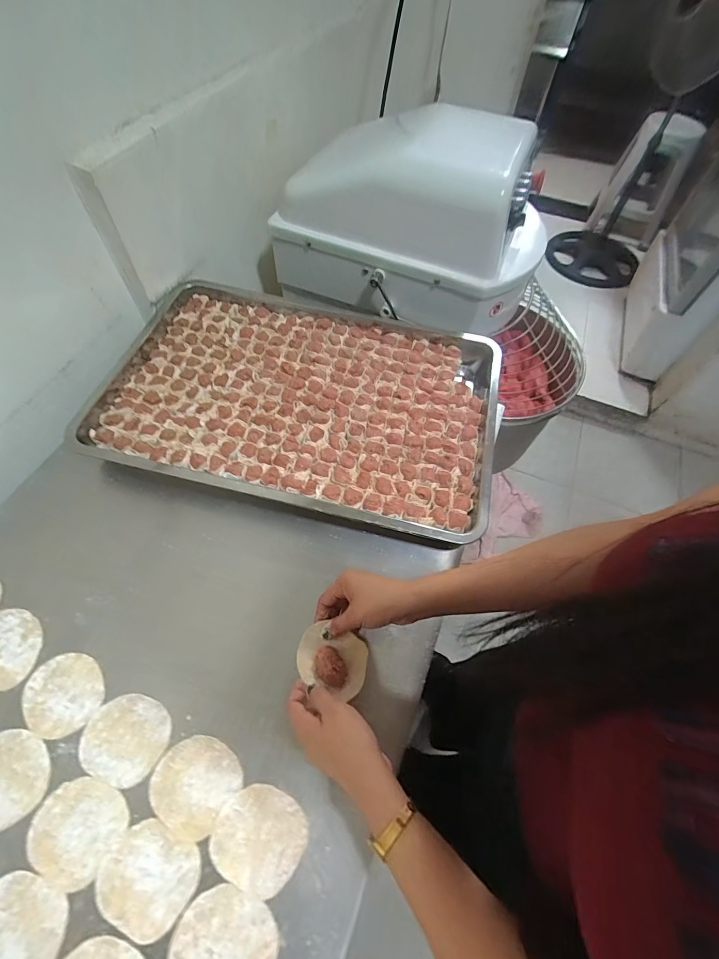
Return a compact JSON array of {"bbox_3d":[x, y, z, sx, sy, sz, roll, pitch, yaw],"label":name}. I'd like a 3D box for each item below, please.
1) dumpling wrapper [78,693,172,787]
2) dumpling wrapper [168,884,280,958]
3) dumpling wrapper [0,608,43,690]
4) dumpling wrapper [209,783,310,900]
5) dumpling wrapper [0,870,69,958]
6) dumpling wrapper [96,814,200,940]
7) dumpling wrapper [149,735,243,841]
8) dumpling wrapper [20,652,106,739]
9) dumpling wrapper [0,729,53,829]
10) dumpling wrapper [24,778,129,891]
[{"bbox_3d":[-0.246,0.271,0.411,0.084,0.004,0.076,18,59,7],"label":"dumpling wrapper"},{"bbox_3d":[-0.118,0.408,0.339,0.084,0.004,0.076,30,61,14],"label":"dumpling wrapper"},{"bbox_3d":[-0.405,0.191,0.446,0.076,0.004,0.084,-4,59,-7],"label":"dumpling wrapper"},{"bbox_3d":[-0.096,0.345,0.377,0.085,0.004,0.075,22,59,9],"label":"dumpling wrapper"},{"bbox_3d":[-0.300,0.394,0.337,0.083,0.004,0.073,14,58,4],"label":"dumpling wrapper"},{"bbox_3d":[-0.195,0.365,0.358,0.085,0.004,0.072,22,59,9],"label":"dumpling wrapper"},{"bbox_3d":[-0.166,0.304,0.393,0.079,0.004,0.077,2,58,-3],"label":"dumpling wrapper"},{"bbox_3d":[-0.323,0.234,0.427,0.085,0.004,0.076,25,60,10],"label":"dumpling wrapper"},{"bbox_3d":[-0.355,0.296,0.389,0.077,0.004,0.083,2,58,-3],"label":"dumpling wrapper"},{"bbox_3d":[-0.270,0.334,0.374,0.082,0.004,0.074,23,60,10],"label":"dumpling wrapper"}]

